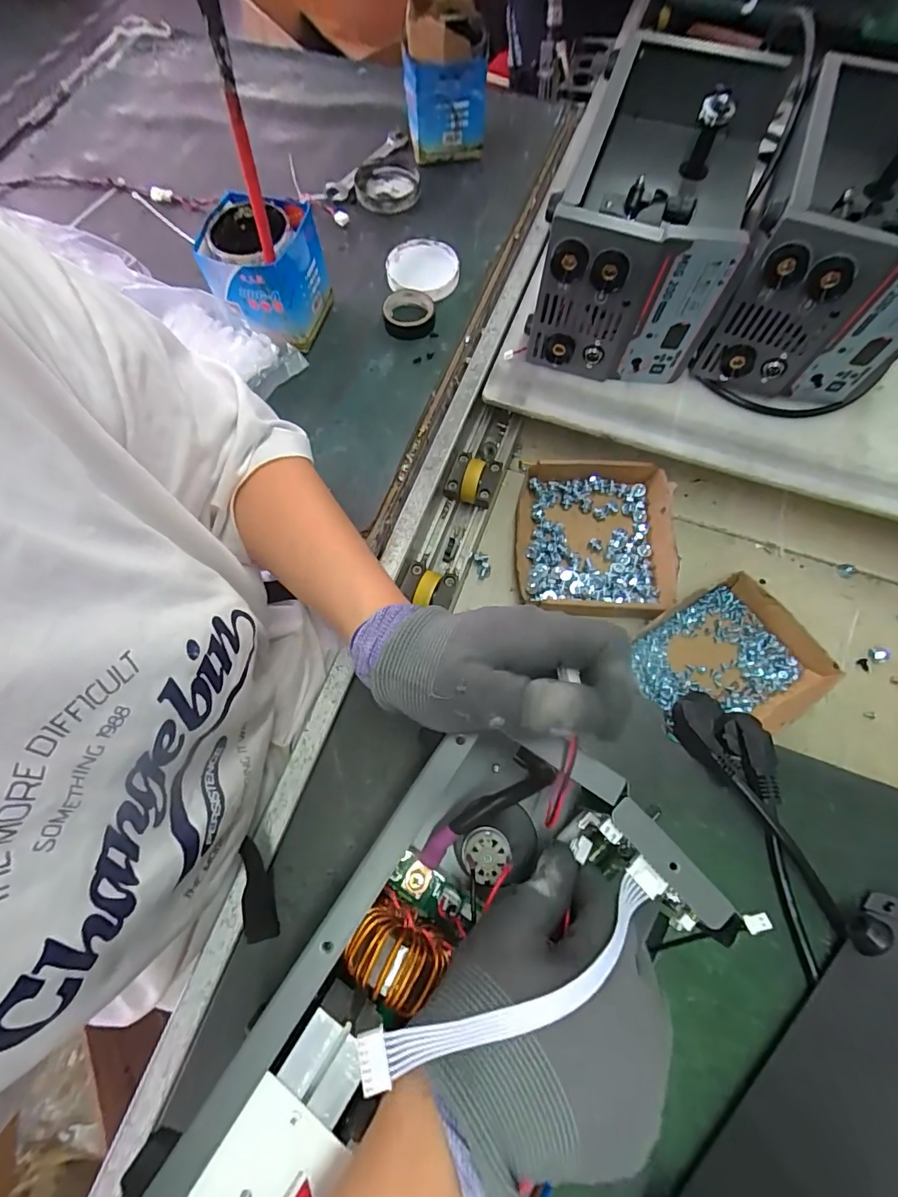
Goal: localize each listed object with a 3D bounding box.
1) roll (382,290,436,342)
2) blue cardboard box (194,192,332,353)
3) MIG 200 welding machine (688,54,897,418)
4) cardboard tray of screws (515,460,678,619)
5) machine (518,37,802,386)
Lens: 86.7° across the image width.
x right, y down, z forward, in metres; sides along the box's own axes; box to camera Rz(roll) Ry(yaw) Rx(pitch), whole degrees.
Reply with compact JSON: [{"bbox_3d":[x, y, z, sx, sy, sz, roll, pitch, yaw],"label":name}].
[{"bbox_3d":[-0.046,-0.328,0.552,0.058,0.016,0.063,-1,71,2],"label":"roll"},{"bbox_3d":[-0.196,-0.344,0.512,0.099,0.108,0.096,13,72,7],"label":"blue cardboard box"},{"bbox_3d":[0.404,-0.369,0.488,0.181,0.159,0.319,26,74,10],"label":"MIG 200 welding machine"},{"bbox_3d":[0.160,-0.067,0.524,0.165,0.026,0.178,2,71,3],"label":"cardboard tray of screws"},{"bbox_3d":[0.216,-0.399,0.505,0.174,0.156,0.315,20,73,9],"label":"machine"}]

